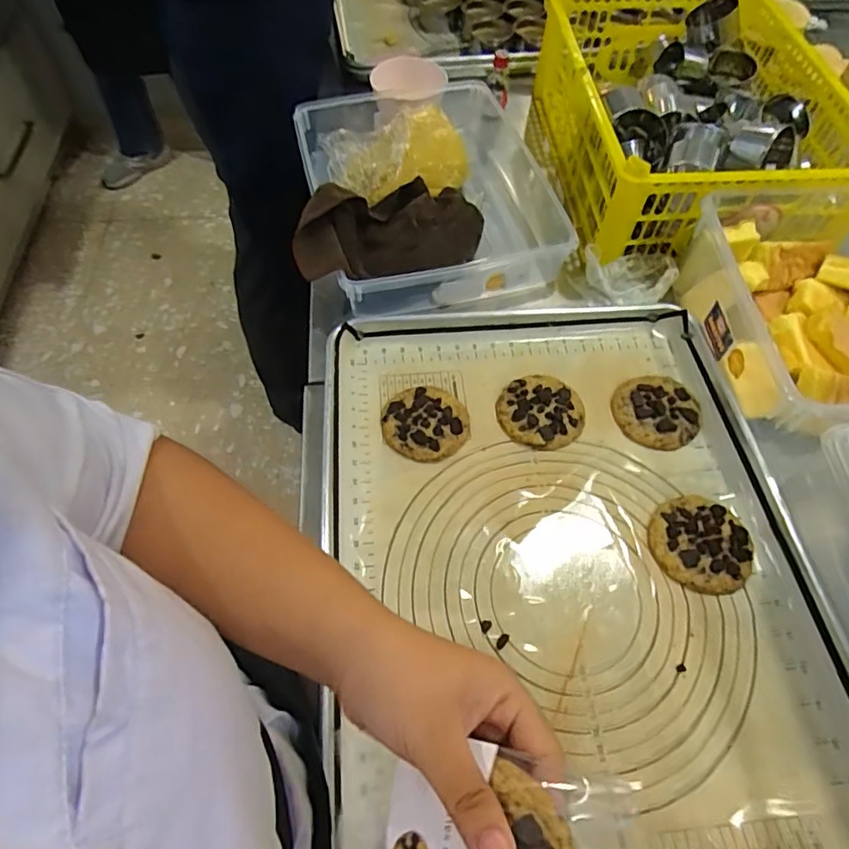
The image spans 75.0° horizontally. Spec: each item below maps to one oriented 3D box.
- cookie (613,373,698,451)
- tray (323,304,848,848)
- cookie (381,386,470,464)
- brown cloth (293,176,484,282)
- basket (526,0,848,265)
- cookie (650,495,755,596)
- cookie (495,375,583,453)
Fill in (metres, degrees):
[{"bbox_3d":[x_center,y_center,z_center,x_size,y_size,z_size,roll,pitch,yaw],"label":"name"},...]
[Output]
[{"bbox_3d":[0.237,-0.017,0.561,0.082,0.016,0.089,36,65,18],"label":"cookie"},{"bbox_3d":[0.125,0.139,0.462,0.415,0.033,0.598,-4,60,-4],"label":"tray"},{"bbox_3d":[0.002,-0.002,0.545,0.083,0.013,0.080,0,59,-1],"label":"cookie"},{"bbox_3d":[-0.051,-0.242,0.646,0.228,0.074,0.136,-21,61,-13],"label":"brown cloth"},{"bbox_3d":[0.361,-0.414,0.763,0.380,0.159,0.479,1,59,0],"label":"basket"},{"bbox_3d":[0.244,0.105,0.487,0.083,0.017,0.080,0,59,-1],"label":"cookie"},{"bbox_3d":[0.118,-0.014,0.559,0.085,0.016,0.084,0,59,-1],"label":"cookie"}]

